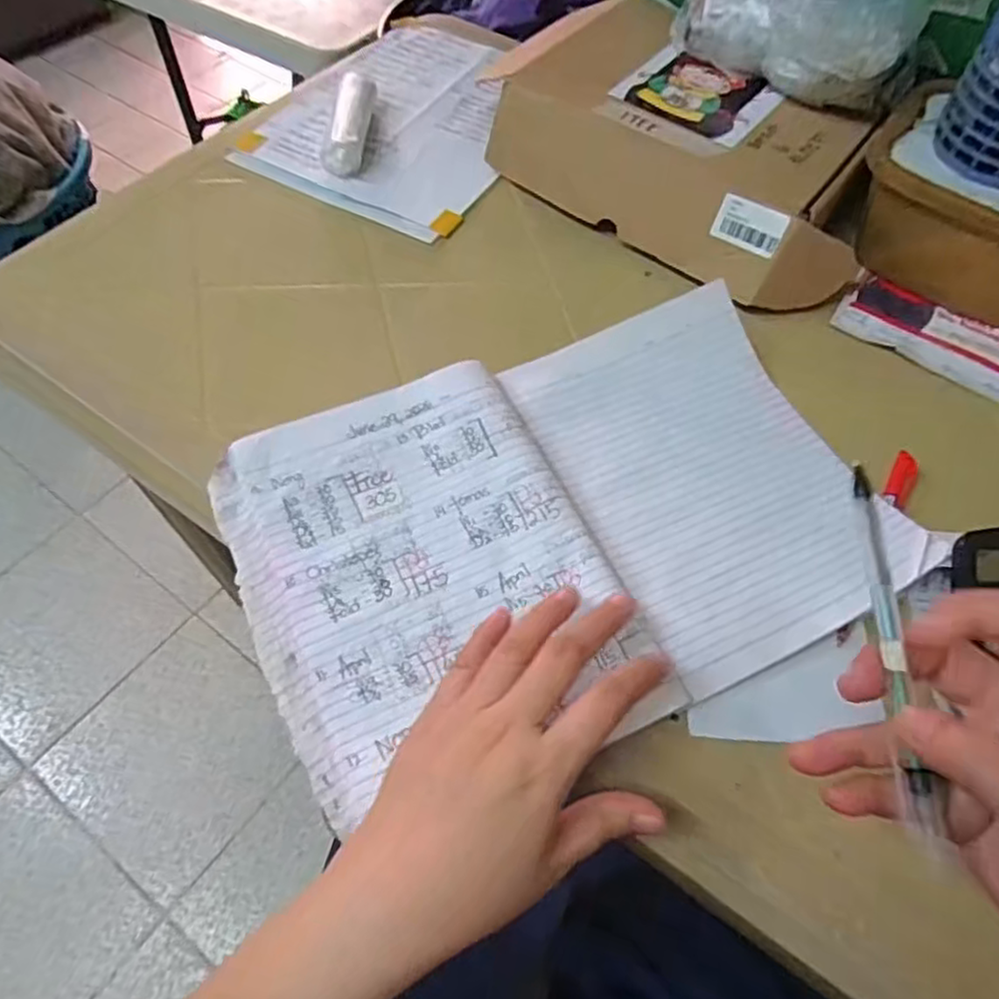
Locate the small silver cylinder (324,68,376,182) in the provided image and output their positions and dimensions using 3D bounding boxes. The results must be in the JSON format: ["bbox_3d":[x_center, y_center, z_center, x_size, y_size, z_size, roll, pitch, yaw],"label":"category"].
[{"bbox_3d":[-0.130,-0.330,0.605,0.032,0.025,0.130,2,61,0],"label":"small silver cylinder"}]

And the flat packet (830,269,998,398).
[{"bbox_3d":[0.330,-0.125,0.517,0.142,0.013,0.085,30,65,14],"label":"flat packet"}]

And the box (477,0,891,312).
[{"bbox_3d":[0.161,-0.287,0.560,0.300,0.070,0.200,37,67,17],"label":"box"}]

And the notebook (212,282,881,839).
[{"bbox_3d":[0.034,0.014,0.414,0.360,0.029,0.241,-19,63,-11],"label":"notebook"}]

